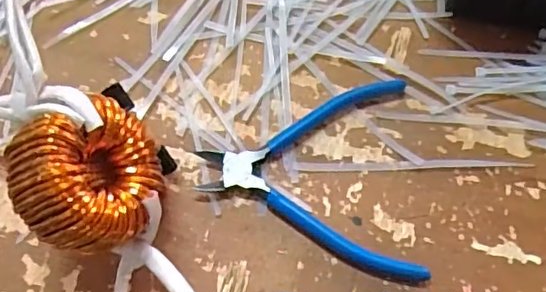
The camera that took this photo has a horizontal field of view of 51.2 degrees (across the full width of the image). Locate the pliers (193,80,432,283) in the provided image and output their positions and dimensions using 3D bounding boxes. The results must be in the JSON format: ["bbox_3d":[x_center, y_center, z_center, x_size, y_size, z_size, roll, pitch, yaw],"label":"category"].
[{"bbox_3d":[0.022,0.018,0.359,0.133,0.011,0.133,-1,62,-1],"label":"pliers"}]

